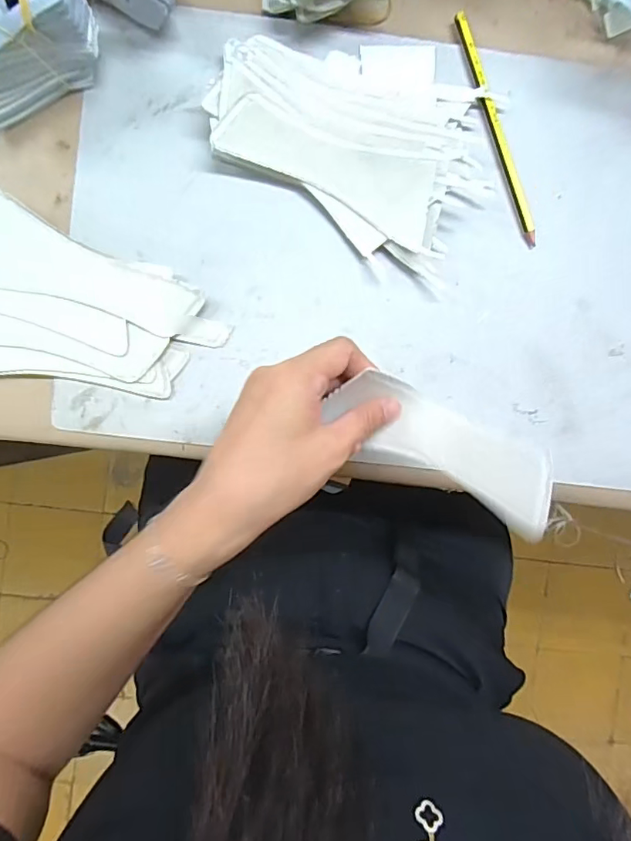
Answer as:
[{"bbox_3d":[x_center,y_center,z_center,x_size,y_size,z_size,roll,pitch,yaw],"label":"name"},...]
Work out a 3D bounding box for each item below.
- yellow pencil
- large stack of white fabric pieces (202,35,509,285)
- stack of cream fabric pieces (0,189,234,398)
[{"bbox_3d":[0.129,-0.205,0.365,0.008,0.004,0.167,-20,92,-1],"label":"yellow pencil"},{"bbox_3d":[0.032,-0.204,0.351,0.184,0.032,0.141,33,90,-2],"label":"large stack of white fabric pieces"},{"bbox_3d":[-0.171,-0.083,0.358,0.204,0.029,0.119,4,91,-2],"label":"stack of cream fabric pieces"}]

